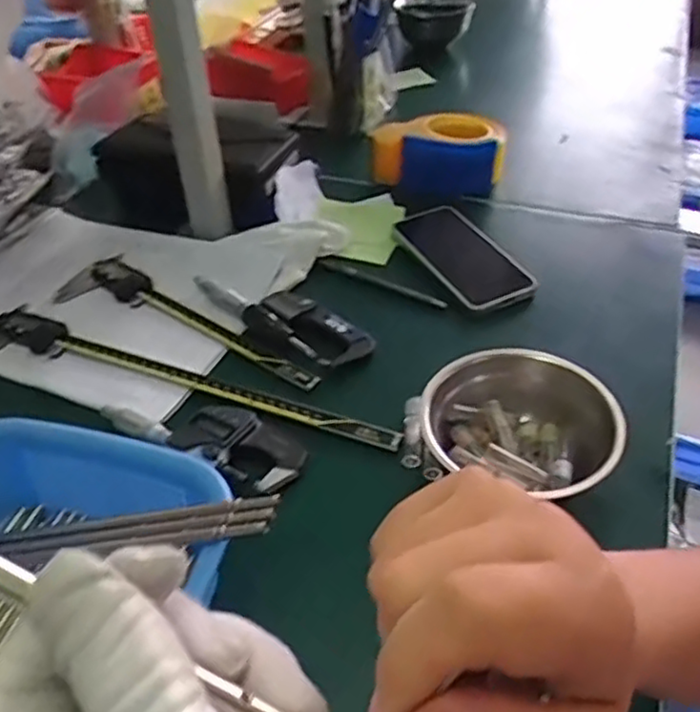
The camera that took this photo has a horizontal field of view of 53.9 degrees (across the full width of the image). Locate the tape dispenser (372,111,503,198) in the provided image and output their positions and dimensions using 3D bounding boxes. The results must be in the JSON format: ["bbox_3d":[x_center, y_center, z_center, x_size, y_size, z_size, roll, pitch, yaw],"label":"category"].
[{"bbox_3d":[0.100,-0.234,0.773,0.142,0.056,0.084,5,42,8],"label":"tape dispenser"}]

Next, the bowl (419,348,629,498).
[{"bbox_3d":[0.116,0.050,0.476,0.131,0.052,0.117,14,44,17],"label":"bowl"}]

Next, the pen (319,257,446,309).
[{"bbox_3d":[0.029,-0.068,0.636,0.132,0.008,0.008,23,48,24],"label":"pen"}]

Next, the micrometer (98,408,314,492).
[{"bbox_3d":[-0.106,0.052,0.506,0.159,0.019,0.054,18,46,21],"label":"micrometer"}]

